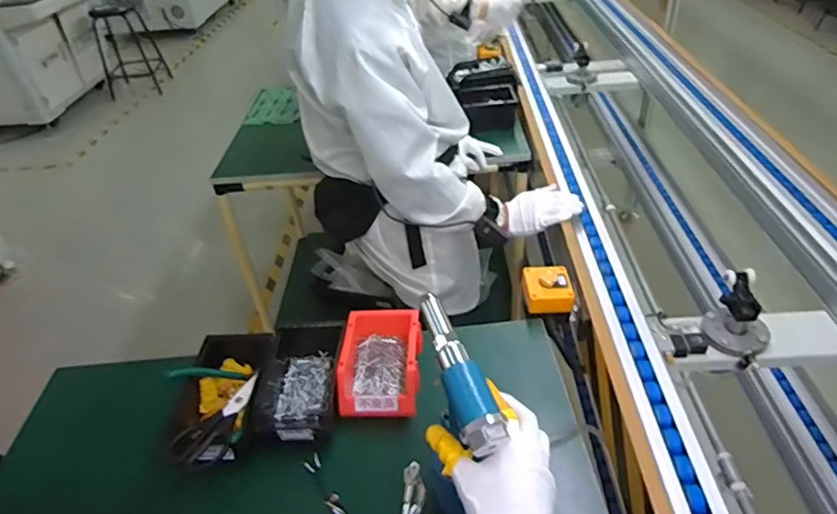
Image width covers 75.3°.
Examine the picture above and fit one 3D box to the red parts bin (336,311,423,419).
[{"bbox_3d":[-0.052,0.144,0.792,0.112,0.053,0.173,-1,39,7],"label":"red parts bin"}]

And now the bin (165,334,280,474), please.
[{"bbox_3d":[-0.269,0.198,0.760,0.119,0.067,0.226,-1,39,7],"label":"bin"}]

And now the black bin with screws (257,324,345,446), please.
[{"bbox_3d":[-0.164,0.176,0.784,0.110,0.071,0.192,-1,39,6],"label":"black bin with screws"}]

